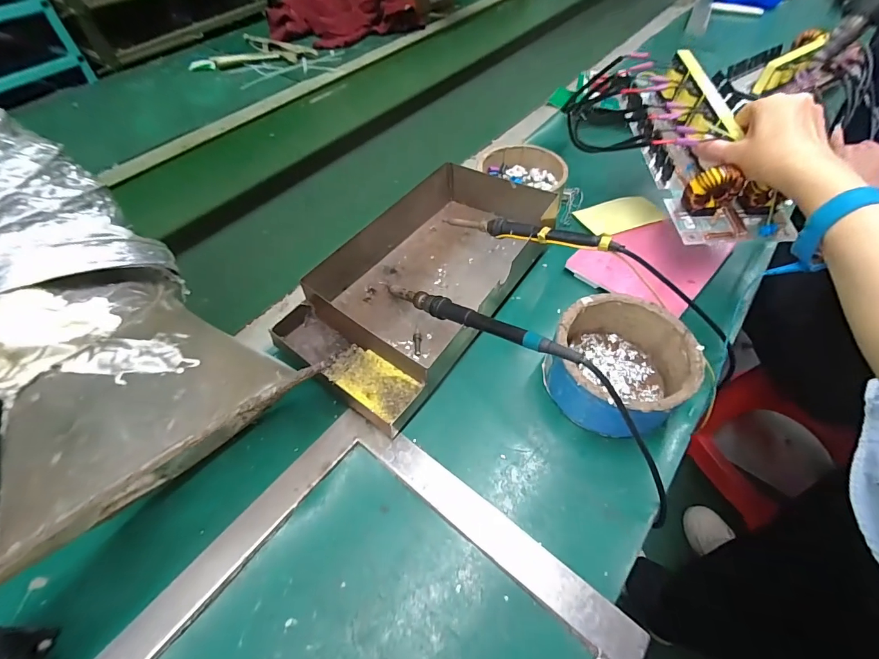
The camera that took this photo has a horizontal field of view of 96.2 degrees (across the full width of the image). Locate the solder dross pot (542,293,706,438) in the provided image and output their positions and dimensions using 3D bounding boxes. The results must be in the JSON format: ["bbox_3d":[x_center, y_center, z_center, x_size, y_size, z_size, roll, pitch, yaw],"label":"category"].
[{"bbox_3d":[0.168,0.033,0.375,0.117,0.061,0.119,-1,54,2],"label":"solder dross pot"}]

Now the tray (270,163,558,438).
[{"bbox_3d":[-0.008,-0.069,0.452,0.178,0.062,0.349,27,60,20],"label":"tray"}]

